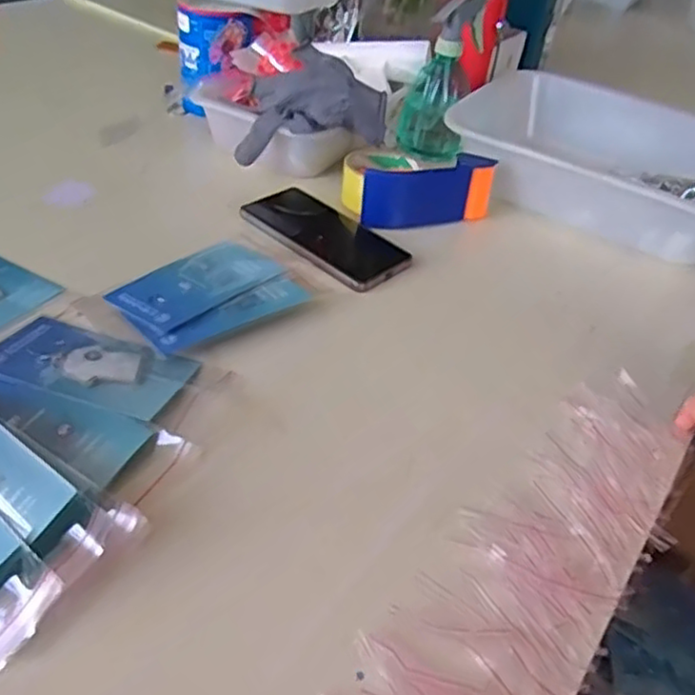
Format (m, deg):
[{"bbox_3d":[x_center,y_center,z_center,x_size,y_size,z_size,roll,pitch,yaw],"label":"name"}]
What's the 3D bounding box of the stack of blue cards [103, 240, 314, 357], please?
[{"bbox_3d":[-0.116,-0.048,0.558,0.141,0.010,0.110,-27,51,-34],"label":"stack of blue cards"}]

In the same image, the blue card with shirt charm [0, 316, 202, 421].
[{"bbox_3d":[-0.181,0.011,0.473,0.135,0.010,0.072,16,41,10],"label":"blue card with shirt charm"}]

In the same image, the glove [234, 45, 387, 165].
[{"bbox_3d":[-0.037,-0.259,0.726,0.159,0.076,0.102,1,41,-8],"label":"glove"}]

